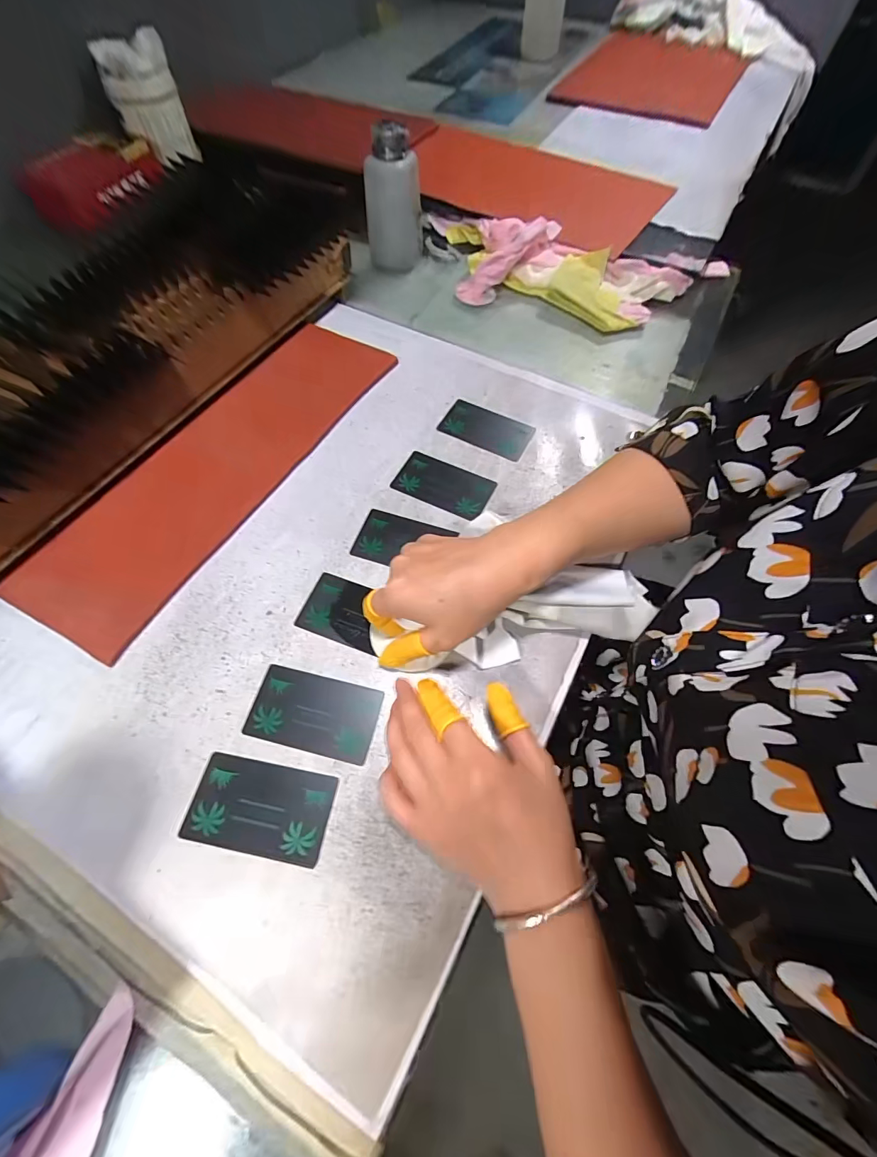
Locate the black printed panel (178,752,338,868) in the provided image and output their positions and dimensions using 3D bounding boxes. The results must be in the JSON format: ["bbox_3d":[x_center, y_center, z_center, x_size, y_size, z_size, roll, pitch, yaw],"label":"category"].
[{"bbox_3d":[-0.110,0.141,0.263,0.085,0.004,0.049,9,63,5],"label":"black printed panel"}]

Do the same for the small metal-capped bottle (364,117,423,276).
[{"bbox_3d":[-0.051,-0.424,0.485,0.064,0.123,0.053,-2,62,-1],"label":"small metal-capped bottle"}]

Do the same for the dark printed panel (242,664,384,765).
[{"bbox_3d":[-0.085,0.091,0.291,0.085,0.004,0.049,12,63,6],"label":"dark printed panel"}]

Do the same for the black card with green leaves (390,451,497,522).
[{"bbox_3d":[0.005,-0.086,0.383,0.086,0.004,0.048,25,65,12],"label":"black card with green leaves"}]

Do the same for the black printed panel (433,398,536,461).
[{"bbox_3d":[0.047,-0.146,0.411,0.086,0.005,0.051,25,65,12],"label":"black printed panel"}]

